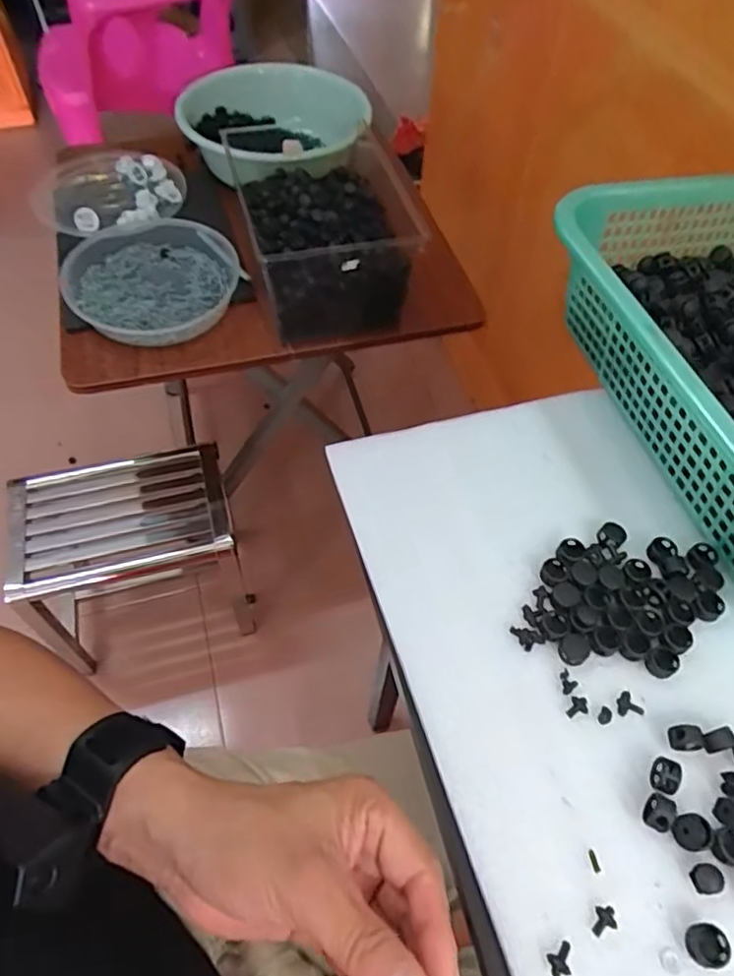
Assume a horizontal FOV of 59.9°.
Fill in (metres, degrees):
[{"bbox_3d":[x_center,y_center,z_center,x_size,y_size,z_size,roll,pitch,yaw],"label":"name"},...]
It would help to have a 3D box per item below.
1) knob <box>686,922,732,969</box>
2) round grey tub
[{"bbox_3d":[0.159,0.213,0.298,0.017,0.008,0.017,1,55,-1],"label":"knob"},{"bbox_3d":[-0.290,-0.287,0.873,0.230,0.053,0.247,1,55,-1],"label":"round grey tub"}]

